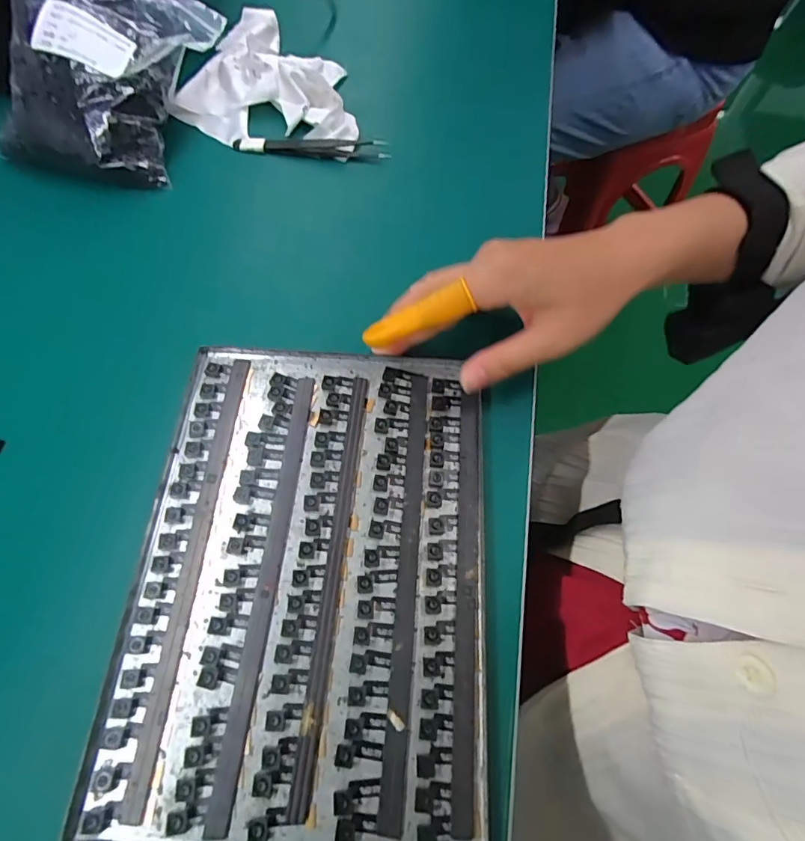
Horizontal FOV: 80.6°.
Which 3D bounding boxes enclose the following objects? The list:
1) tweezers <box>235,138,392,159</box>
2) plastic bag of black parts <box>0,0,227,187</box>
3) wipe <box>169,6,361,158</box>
[{"bbox_3d":[-0.074,-0.221,0.381,0.126,0.018,0.009,6,66,1],"label":"tweezers"},{"bbox_3d":[-0.227,-0.266,0.359,0.126,0.070,0.148,12,67,3],"label":"plastic bag of black parts"},{"bbox_3d":[-0.126,-0.307,0.405,0.140,0.024,0.209,-12,67,-7],"label":"wipe"}]

